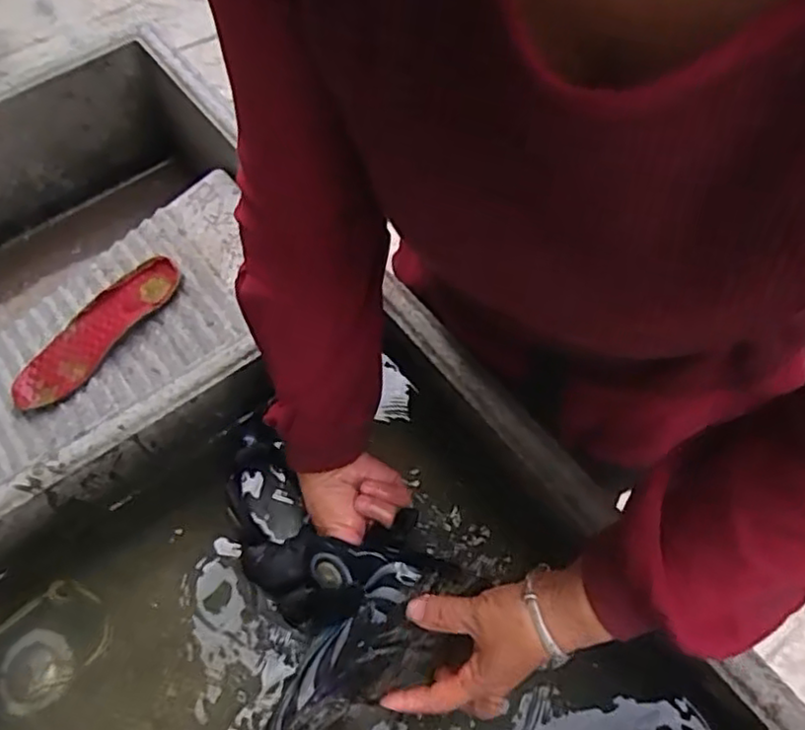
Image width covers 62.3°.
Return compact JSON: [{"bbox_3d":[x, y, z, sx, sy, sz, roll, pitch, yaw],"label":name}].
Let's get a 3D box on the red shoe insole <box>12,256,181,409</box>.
[{"bbox_3d":[-0.323,-0.037,0.702,0.068,0.013,0.205,39,80,27],"label":"red shoe insole"}]

